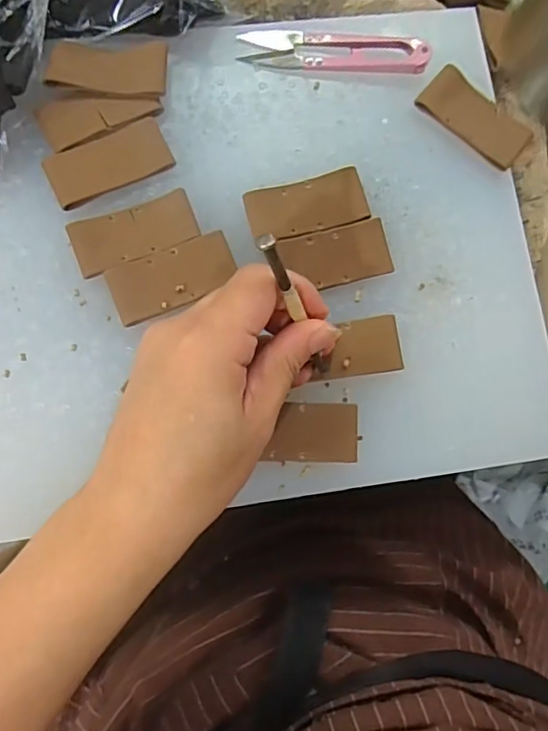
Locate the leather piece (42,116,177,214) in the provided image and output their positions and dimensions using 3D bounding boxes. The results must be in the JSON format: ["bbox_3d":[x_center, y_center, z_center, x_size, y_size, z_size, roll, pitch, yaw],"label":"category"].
[{"bbox_3d":[-0.083,-0.102,0.284,0.060,0.004,0.028,-26,86,-7],"label":"leather piece"}]

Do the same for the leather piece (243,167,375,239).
[{"bbox_3d":[0.017,-0.082,0.287,0.060,0.004,0.029,-13,84,-6],"label":"leather piece"}]

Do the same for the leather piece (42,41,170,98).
[{"bbox_3d":[-0.083,-0.149,0.283,0.058,0.004,0.026,-1,83,-5],"label":"leather piece"}]

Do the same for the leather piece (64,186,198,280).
[{"bbox_3d":[-0.069,-0.066,0.278,0.060,0.004,0.027,-21,85,-7],"label":"leather piece"}]

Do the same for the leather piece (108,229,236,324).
[{"bbox_3d":[-0.049,-0.042,0.276,0.060,0.004,0.030,-22,85,-7],"label":"leather piece"}]

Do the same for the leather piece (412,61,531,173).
[{"bbox_3d":[0.107,-0.131,0.298,0.060,0.004,0.029,40,82,1],"label":"leather piece"}]

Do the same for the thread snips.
[{"bbox_3d":[0.033,-0.168,0.302,0.100,0.004,0.021,3,85,0],"label":"thread snips"}]

